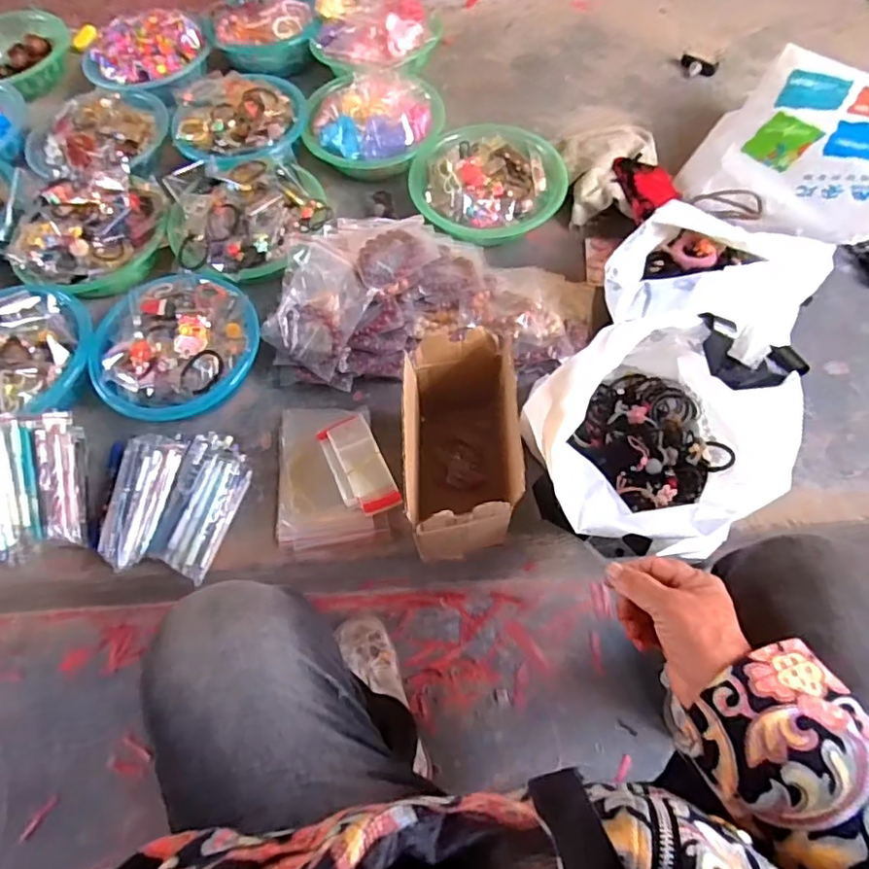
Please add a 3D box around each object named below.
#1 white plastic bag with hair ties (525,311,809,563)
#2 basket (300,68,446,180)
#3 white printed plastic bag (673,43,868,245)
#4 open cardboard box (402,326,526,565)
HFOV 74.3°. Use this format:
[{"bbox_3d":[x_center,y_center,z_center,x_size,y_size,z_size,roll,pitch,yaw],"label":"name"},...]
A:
[{"bbox_3d":[0.243,0.005,0.649,0.252,0.195,0.237,-10,67,-2],"label":"white plastic bag with hair ties"},{"bbox_3d":[-0.099,-0.519,0.972,0.227,0.101,0.191,-2,67,2],"label":"basket"},{"bbox_3d":[0.535,-0.409,0.841,0.279,0.121,0.321,33,72,15],"label":"white printed plastic bag"},{"bbox_3d":[0.027,0.019,0.669,0.111,0.182,0.215,-5,67,1],"label":"open cardboard box"}]

